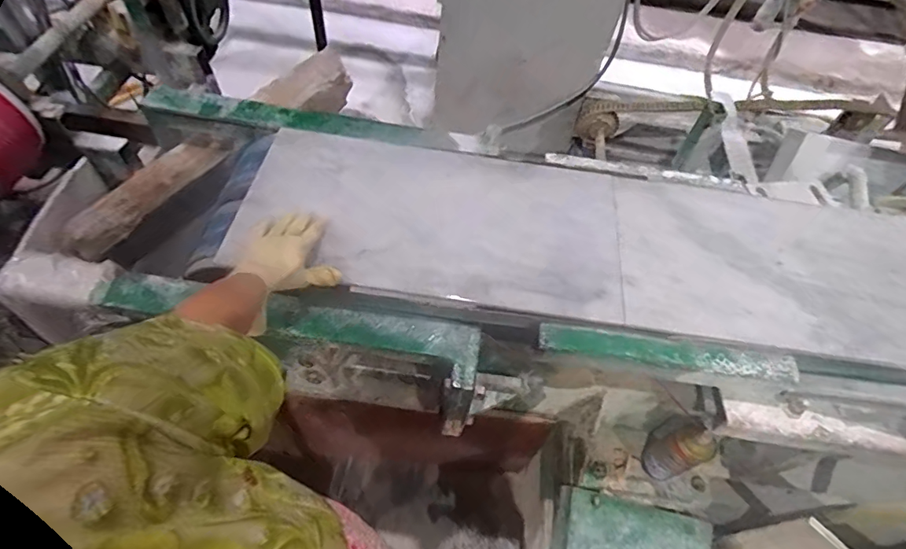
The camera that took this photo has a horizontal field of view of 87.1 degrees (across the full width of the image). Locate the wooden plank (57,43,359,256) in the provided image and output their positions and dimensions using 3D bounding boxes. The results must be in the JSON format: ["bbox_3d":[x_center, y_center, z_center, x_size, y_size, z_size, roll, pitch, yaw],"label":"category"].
[{"bbox_3d":[-0.443,-0.236,0.890,0.591,0.079,0.081,-38,67,-10],"label":"wooden plank"}]

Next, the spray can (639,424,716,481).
[{"bbox_3d":[0.386,0.307,0.822,0.067,0.156,0.070,2,57,-4],"label":"spray can"}]

